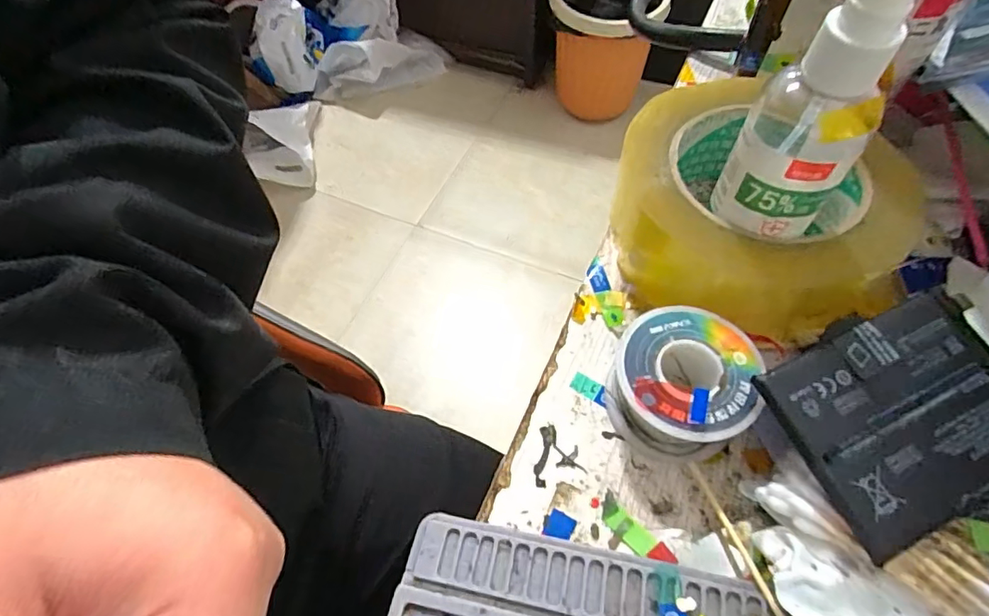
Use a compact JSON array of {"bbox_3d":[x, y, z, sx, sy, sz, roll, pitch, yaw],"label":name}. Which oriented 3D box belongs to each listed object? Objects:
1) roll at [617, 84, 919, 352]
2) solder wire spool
[{"bbox_3d":[0.118,-0.047,0.248,0.123,0.046,0.119,20,61,14],"label":"roll"},{"bbox_3d":[0.073,0.030,0.210,0.050,0.033,0.052,-1,58,2],"label":"solder wire spool"}]

